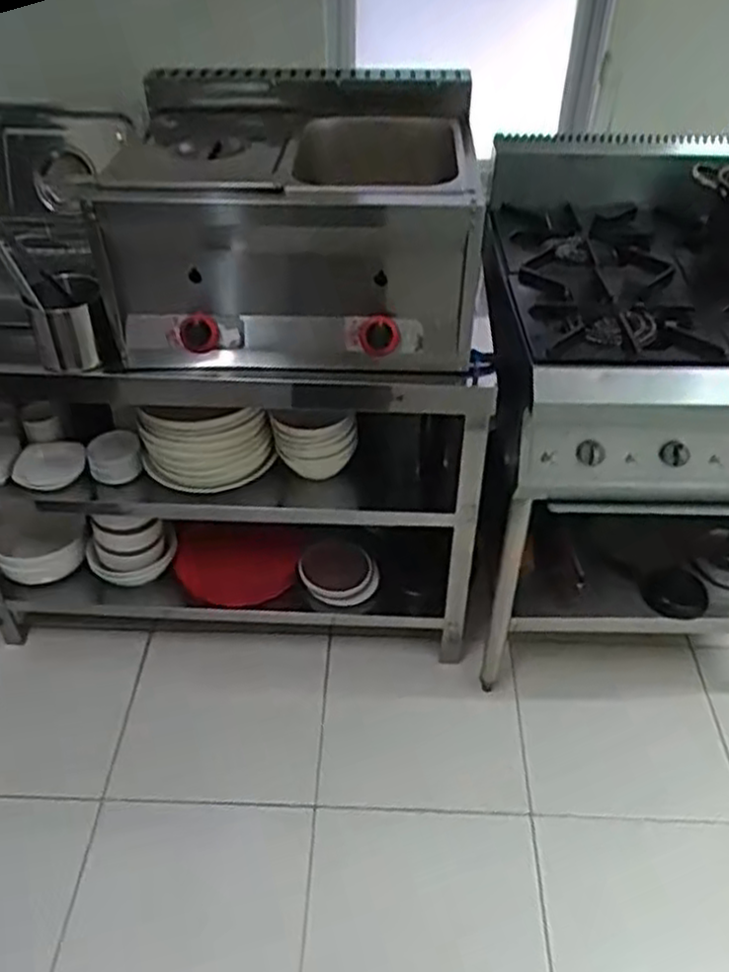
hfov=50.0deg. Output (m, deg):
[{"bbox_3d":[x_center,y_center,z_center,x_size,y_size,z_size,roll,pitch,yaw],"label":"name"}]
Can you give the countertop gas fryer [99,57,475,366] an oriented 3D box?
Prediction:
[{"bbox_3d":[-0.108,-0.444,1.263,0.538,0.324,0.459,1,41,1],"label":"countertop gas fryer"}]

